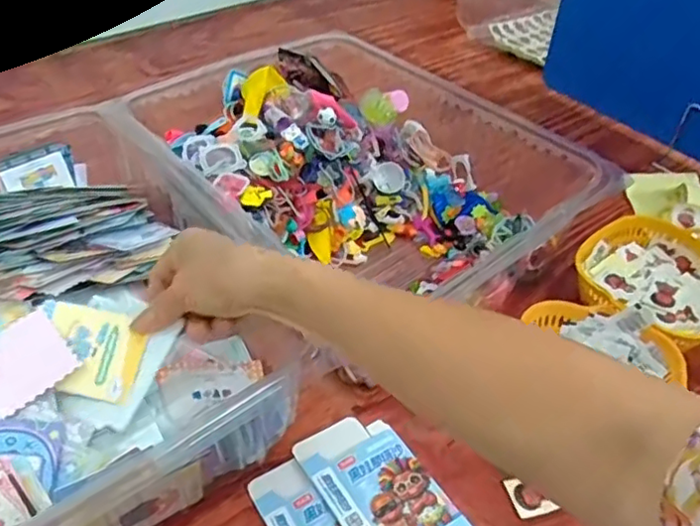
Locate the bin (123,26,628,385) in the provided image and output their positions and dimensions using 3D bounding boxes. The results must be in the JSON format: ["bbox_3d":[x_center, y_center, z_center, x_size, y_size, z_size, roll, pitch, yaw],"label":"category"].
[{"bbox_3d":[-0.005,-0.092,0.677,0.325,0.130,0.414,-27,49,-27],"label":"bin"}]

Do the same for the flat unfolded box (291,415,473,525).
[{"bbox_3d":[0.026,0.180,0.479,0.083,0.006,0.147,-24,48,-25],"label":"flat unfolded box"}]

